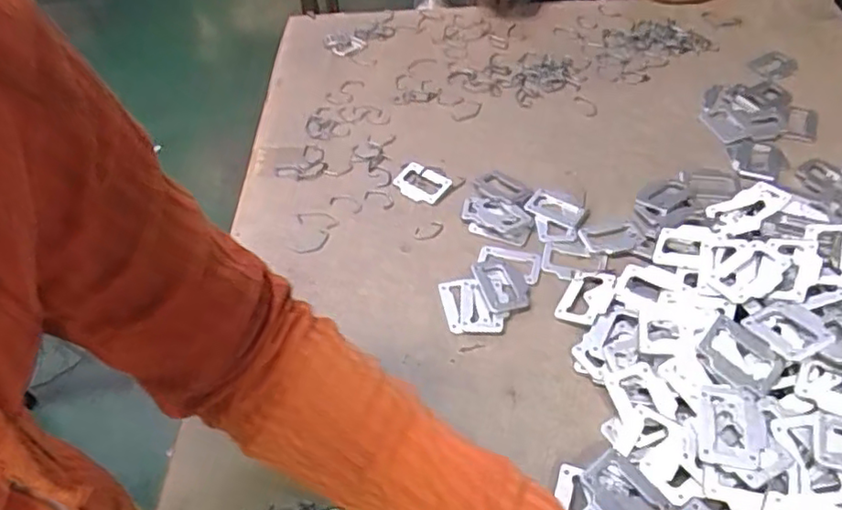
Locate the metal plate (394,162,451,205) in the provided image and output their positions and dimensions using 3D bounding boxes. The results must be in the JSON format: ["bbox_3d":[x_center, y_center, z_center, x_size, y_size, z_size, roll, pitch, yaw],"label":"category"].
[{"bbox_3d":[0.000,-0.067,0.592,0.049,0.004,0.036,34,75,22],"label":"metal plate"}]

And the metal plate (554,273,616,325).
[{"bbox_3d":[0.129,0.033,0.487,0.036,0.005,0.046,12,57,35],"label":"metal plate"}]

